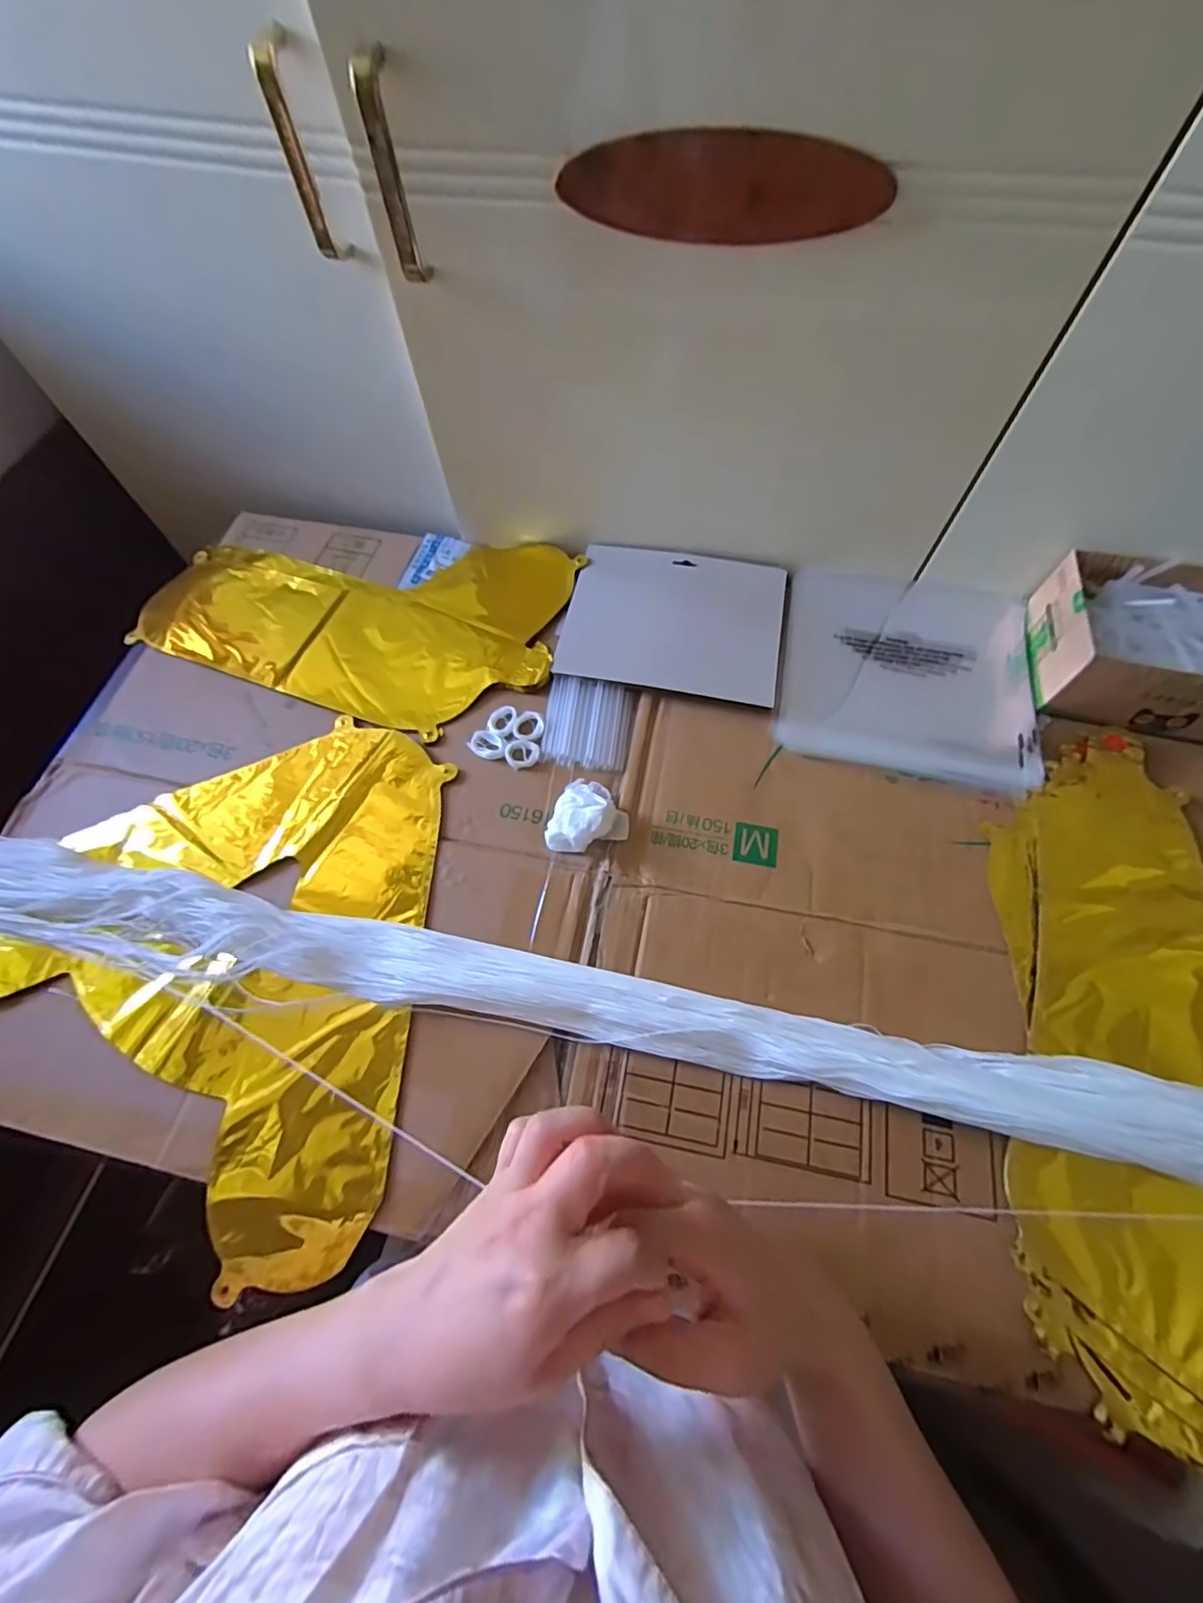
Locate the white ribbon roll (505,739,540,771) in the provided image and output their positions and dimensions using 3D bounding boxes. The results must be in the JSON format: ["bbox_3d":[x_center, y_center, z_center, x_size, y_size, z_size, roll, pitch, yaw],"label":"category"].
[{"bbox_3d":[-0.066,-0.040,0.487,0.027,0.004,0.025,0,65,1],"label":"white ribbon roll"}]

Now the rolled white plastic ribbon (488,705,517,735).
[{"bbox_3d":[-0.085,-0.070,0.500,0.023,0.004,0.028,14,66,7],"label":"rolled white plastic ribbon"}]

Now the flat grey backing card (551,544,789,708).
[{"bbox_3d":[0.068,-0.169,0.543,0.194,0.009,0.158,10,66,6],"label":"flat grey backing card"}]

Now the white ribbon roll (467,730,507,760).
[{"bbox_3d":[-0.095,-0.047,0.491,0.032,0.004,0.024,22,68,11],"label":"white ribbon roll"}]

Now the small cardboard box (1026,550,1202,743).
[{"bbox_3d":[0.473,-0.130,0.486,0.190,0.063,0.144,12,66,6],"label":"small cardboard box"}]

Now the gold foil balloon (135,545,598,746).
[{"bbox_3d":[-0.235,-0.179,0.561,0.390,0.015,0.223,11,66,6],"label":"gold foil balloon"}]

